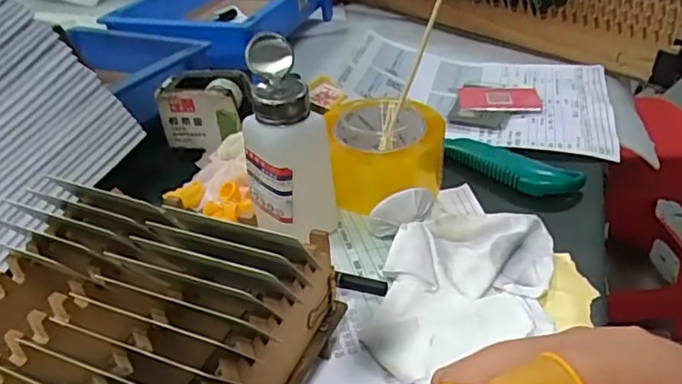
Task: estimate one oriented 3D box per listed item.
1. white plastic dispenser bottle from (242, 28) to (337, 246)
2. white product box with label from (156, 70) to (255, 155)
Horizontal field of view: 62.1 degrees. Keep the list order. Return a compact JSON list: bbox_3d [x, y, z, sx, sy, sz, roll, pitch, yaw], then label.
[{"bbox_3d":[-0.043,-0.032,0.417,0.061,0.146,0.059,-3,34,2],"label":"white plastic dispenser bottle"},{"bbox_3d":[-0.127,-0.075,0.544,0.081,0.069,0.051,5,35,13],"label":"white product box with label"}]

